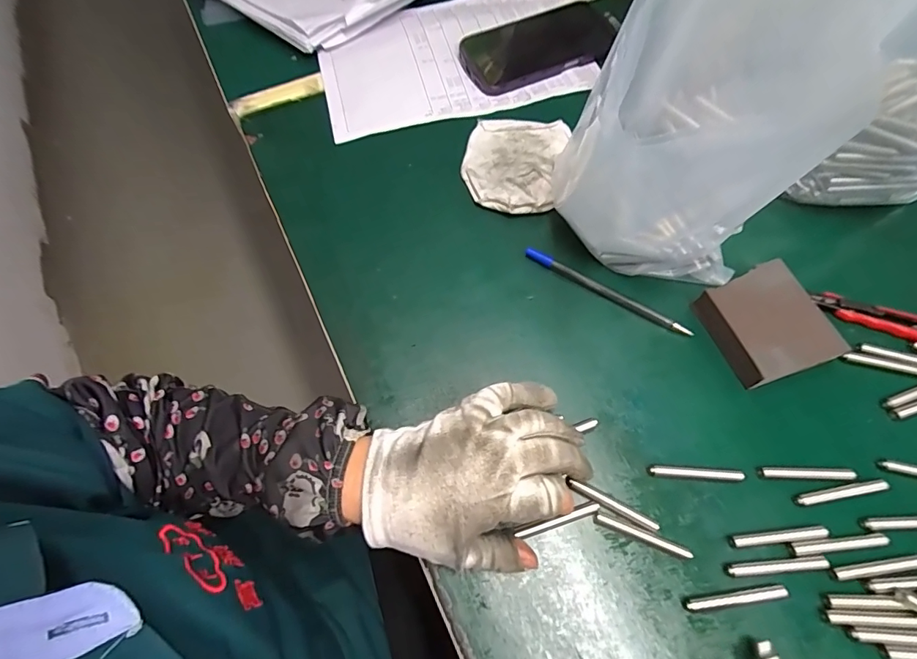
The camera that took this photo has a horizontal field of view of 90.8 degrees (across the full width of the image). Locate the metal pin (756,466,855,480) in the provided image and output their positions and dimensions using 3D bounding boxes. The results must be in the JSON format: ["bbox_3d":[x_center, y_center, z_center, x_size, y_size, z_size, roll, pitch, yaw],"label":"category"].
[{"bbox_3d":[0.228,0.095,0.297,0.058,0.008,0.008,1,62,3],"label":"metal pin"}]

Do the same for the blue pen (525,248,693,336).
[{"bbox_3d":[0.117,-0.032,0.364,0.140,0.008,0.010,29,67,17],"label":"blue pen"}]

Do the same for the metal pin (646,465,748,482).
[{"bbox_3d":[0.157,0.095,0.298,0.060,0.008,0.007,3,62,4],"label":"metal pin"}]

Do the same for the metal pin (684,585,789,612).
[{"bbox_3d":[0.163,0.158,0.266,0.058,0.008,0.007,-8,62,-1],"label":"metal pin"}]

